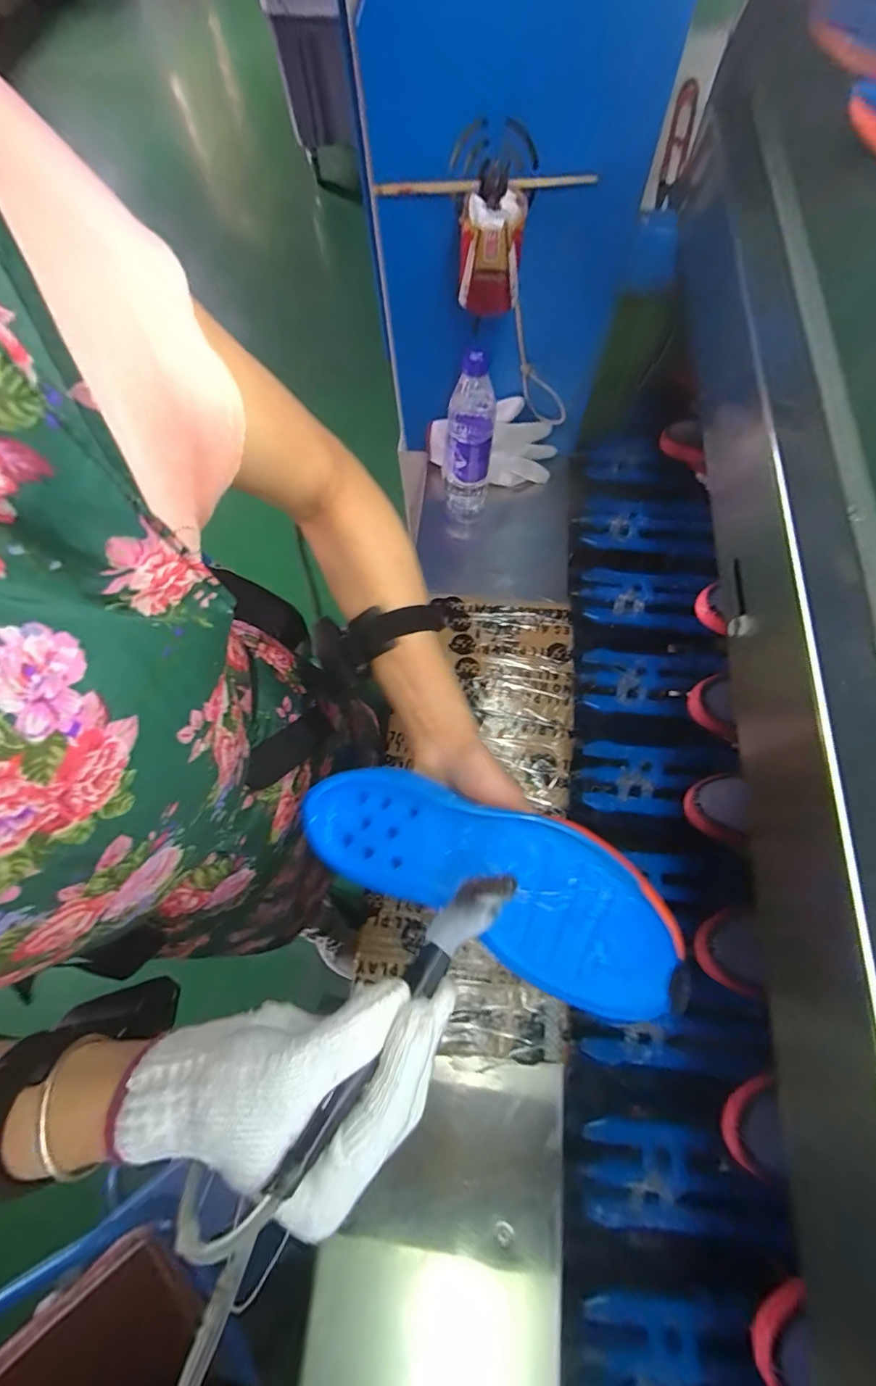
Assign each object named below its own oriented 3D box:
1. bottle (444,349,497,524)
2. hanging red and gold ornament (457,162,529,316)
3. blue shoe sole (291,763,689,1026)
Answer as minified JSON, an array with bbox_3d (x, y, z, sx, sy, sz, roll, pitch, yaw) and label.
[{"bbox_3d":[0.041,-0.350,0.685,0.071,0.241,0.065,6,72,4],"label":"bottle"},{"bbox_3d":[0.059,-0.479,0.521,0.064,0.093,0.073,10,72,5],"label":"hanging red and gold ornament"},{"bbox_3d":[0.027,0.113,0.312,0.241,0.024,0.089,20,73,16],"label":"blue shoe sole"}]

